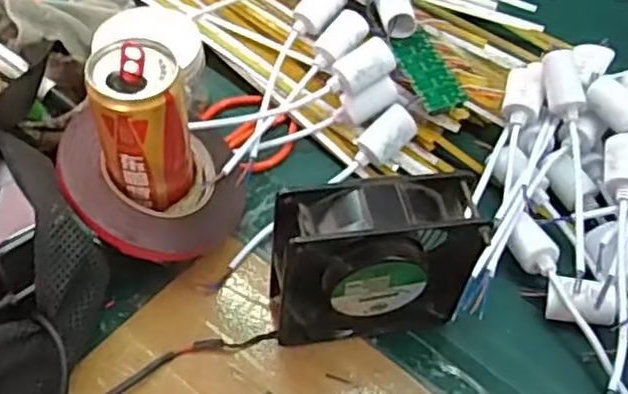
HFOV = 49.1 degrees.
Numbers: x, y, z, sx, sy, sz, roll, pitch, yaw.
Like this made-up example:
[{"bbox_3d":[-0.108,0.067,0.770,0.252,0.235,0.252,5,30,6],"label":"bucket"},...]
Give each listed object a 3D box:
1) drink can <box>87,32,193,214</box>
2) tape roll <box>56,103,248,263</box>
[{"bbox_3d":[-0.108,-0.041,0.446,0.055,0.119,0.049,-13,56,-12],"label":"drink can"},{"bbox_3d":[-0.113,-0.007,0.477,0.119,0.021,0.110,8,54,-29],"label":"tape roll"}]

